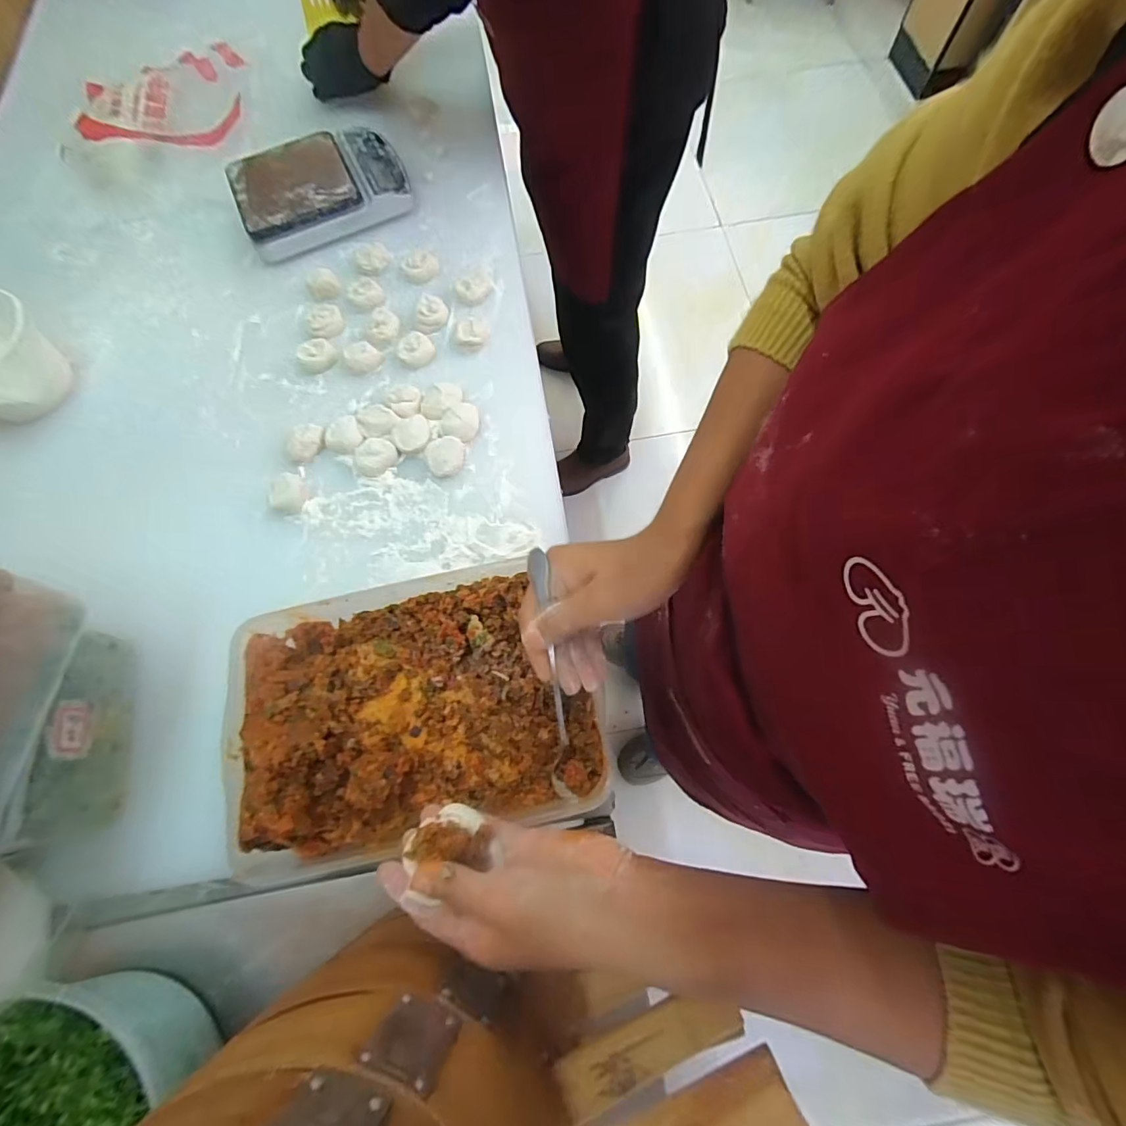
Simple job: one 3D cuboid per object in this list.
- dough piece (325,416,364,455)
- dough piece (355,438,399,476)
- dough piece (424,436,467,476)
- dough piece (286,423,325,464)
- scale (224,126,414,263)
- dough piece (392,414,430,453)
[{"bbox_3d":[-0.244,-0.140,0.562,0.040,0.013,0.041,-1,71,2],"label":"dough piece"},{"bbox_3d":[-0.206,-0.116,0.551,0.046,0.017,0.040,22,73,9],"label":"dough piece"},{"bbox_3d":[-0.128,-0.115,0.547,0.041,0.012,0.043,-1,71,2],"label":"dough piece"},{"bbox_3d":[-0.285,-0.133,0.562,0.037,0.019,0.038,-1,71,2],"label":"dough piece"},{"bbox_3d":[-0.325,-0.507,0.679,0.221,0.051,0.169,-22,71,-6],"label":"scale"},{"bbox_3d":[-0.166,-0.145,0.555,0.038,0.013,0.047,-6,71,0],"label":"dough piece"}]

